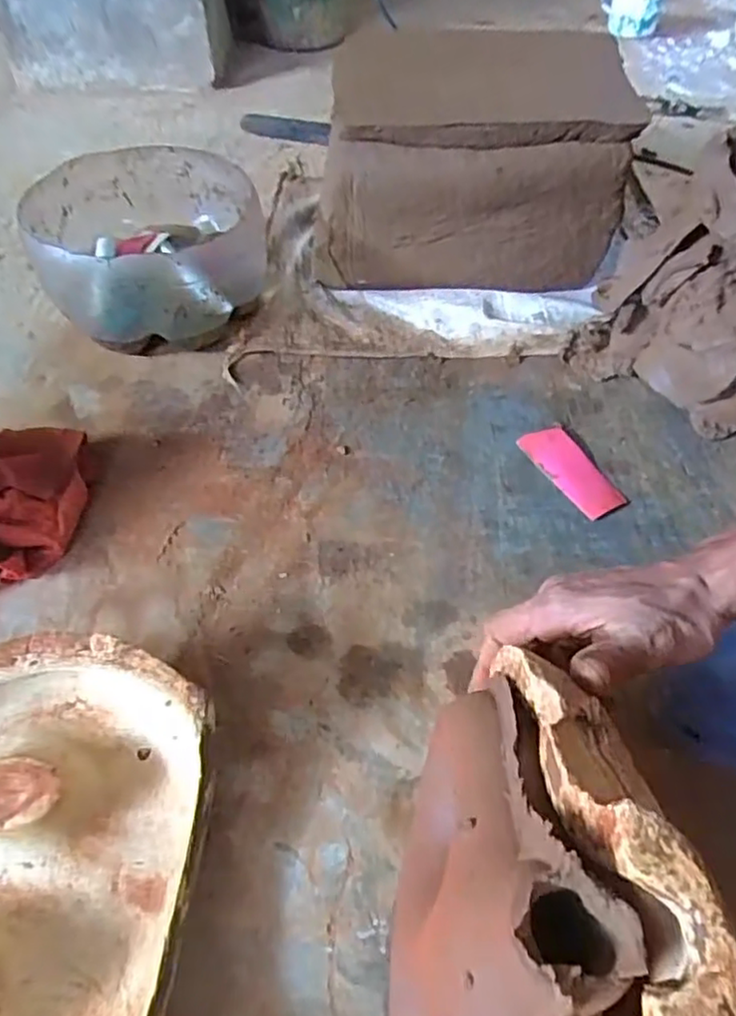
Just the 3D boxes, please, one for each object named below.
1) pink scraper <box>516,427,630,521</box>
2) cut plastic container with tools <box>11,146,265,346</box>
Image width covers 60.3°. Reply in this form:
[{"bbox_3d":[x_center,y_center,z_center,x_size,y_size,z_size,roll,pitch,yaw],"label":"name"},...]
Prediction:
[{"bbox_3d":[0.195,-0.037,0.599,0.046,0.010,0.108,-25,57,-19],"label":"pink scraper"},{"bbox_3d":[-0.239,-0.283,0.708,0.225,0.133,0.254,-13,54,-11],"label":"cut plastic container with tools"}]

